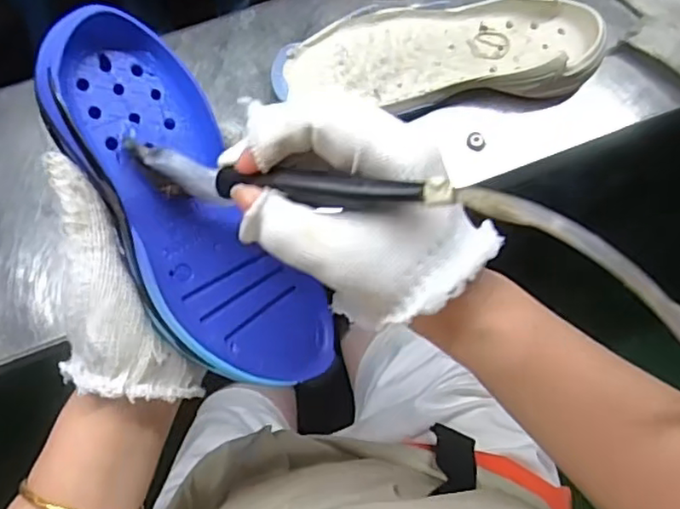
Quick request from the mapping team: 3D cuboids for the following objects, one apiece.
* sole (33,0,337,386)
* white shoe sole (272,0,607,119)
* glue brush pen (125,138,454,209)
[{"bbox_3d":[-0.079,-0.019,0.325,0.075,0.033,0.207,-35,101,-26],"label":"sole"},{"bbox_3d":[0.081,-0.173,0.545,0.276,0.037,0.104,-11,75,-2],"label":"white shoe sole"},{"bbox_3d":[-0.029,-0.033,0.280,0.166,0.026,0.017,8,74,23],"label":"glue brush pen"}]

